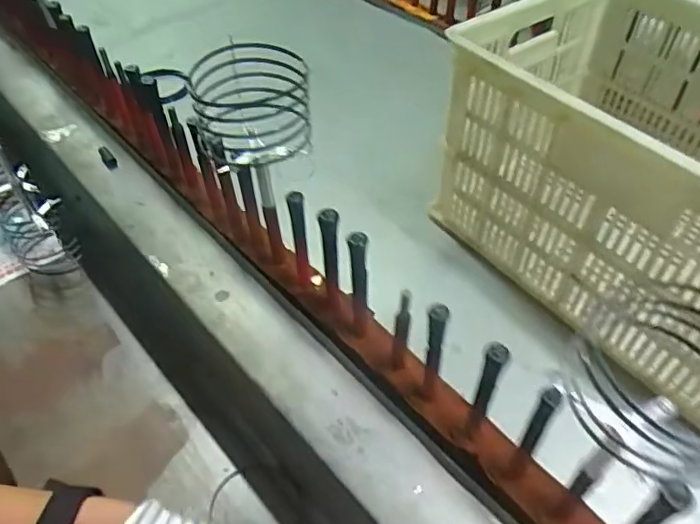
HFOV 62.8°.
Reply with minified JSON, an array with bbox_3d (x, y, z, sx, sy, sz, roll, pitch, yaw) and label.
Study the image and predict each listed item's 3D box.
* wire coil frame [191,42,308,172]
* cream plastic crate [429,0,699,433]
[{"bbox_3d":[-0.111,-0.171,0.633,0.120,0.133,0.101,-14,50,-10],"label":"wire coil frame"},{"bbox_3d":[0.375,-0.106,0.670,0.340,0.256,0.474,-30,54,-22],"label":"cream plastic crate"}]

